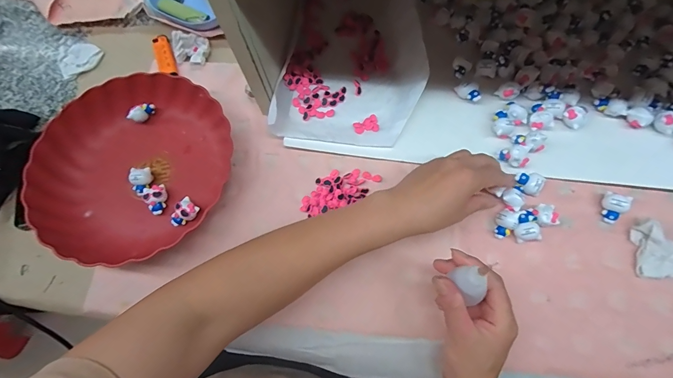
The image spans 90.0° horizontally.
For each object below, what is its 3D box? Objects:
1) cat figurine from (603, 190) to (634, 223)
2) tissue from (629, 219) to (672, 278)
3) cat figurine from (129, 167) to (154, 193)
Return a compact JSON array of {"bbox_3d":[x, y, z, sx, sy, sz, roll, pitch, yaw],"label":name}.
[{"bbox_3d":[0.317,0.020,0.384,0.024,0.018,0.030,39,77,15],"label":"cat figurine"},{"bbox_3d":[0.365,0.065,0.365,0.072,0.021,0.060,-1,71,3],"label":"tissue"},{"bbox_3d":[-0.246,-0.010,0.429,0.023,0.025,0.030,-1,72,0],"label":"cat figurine"}]

